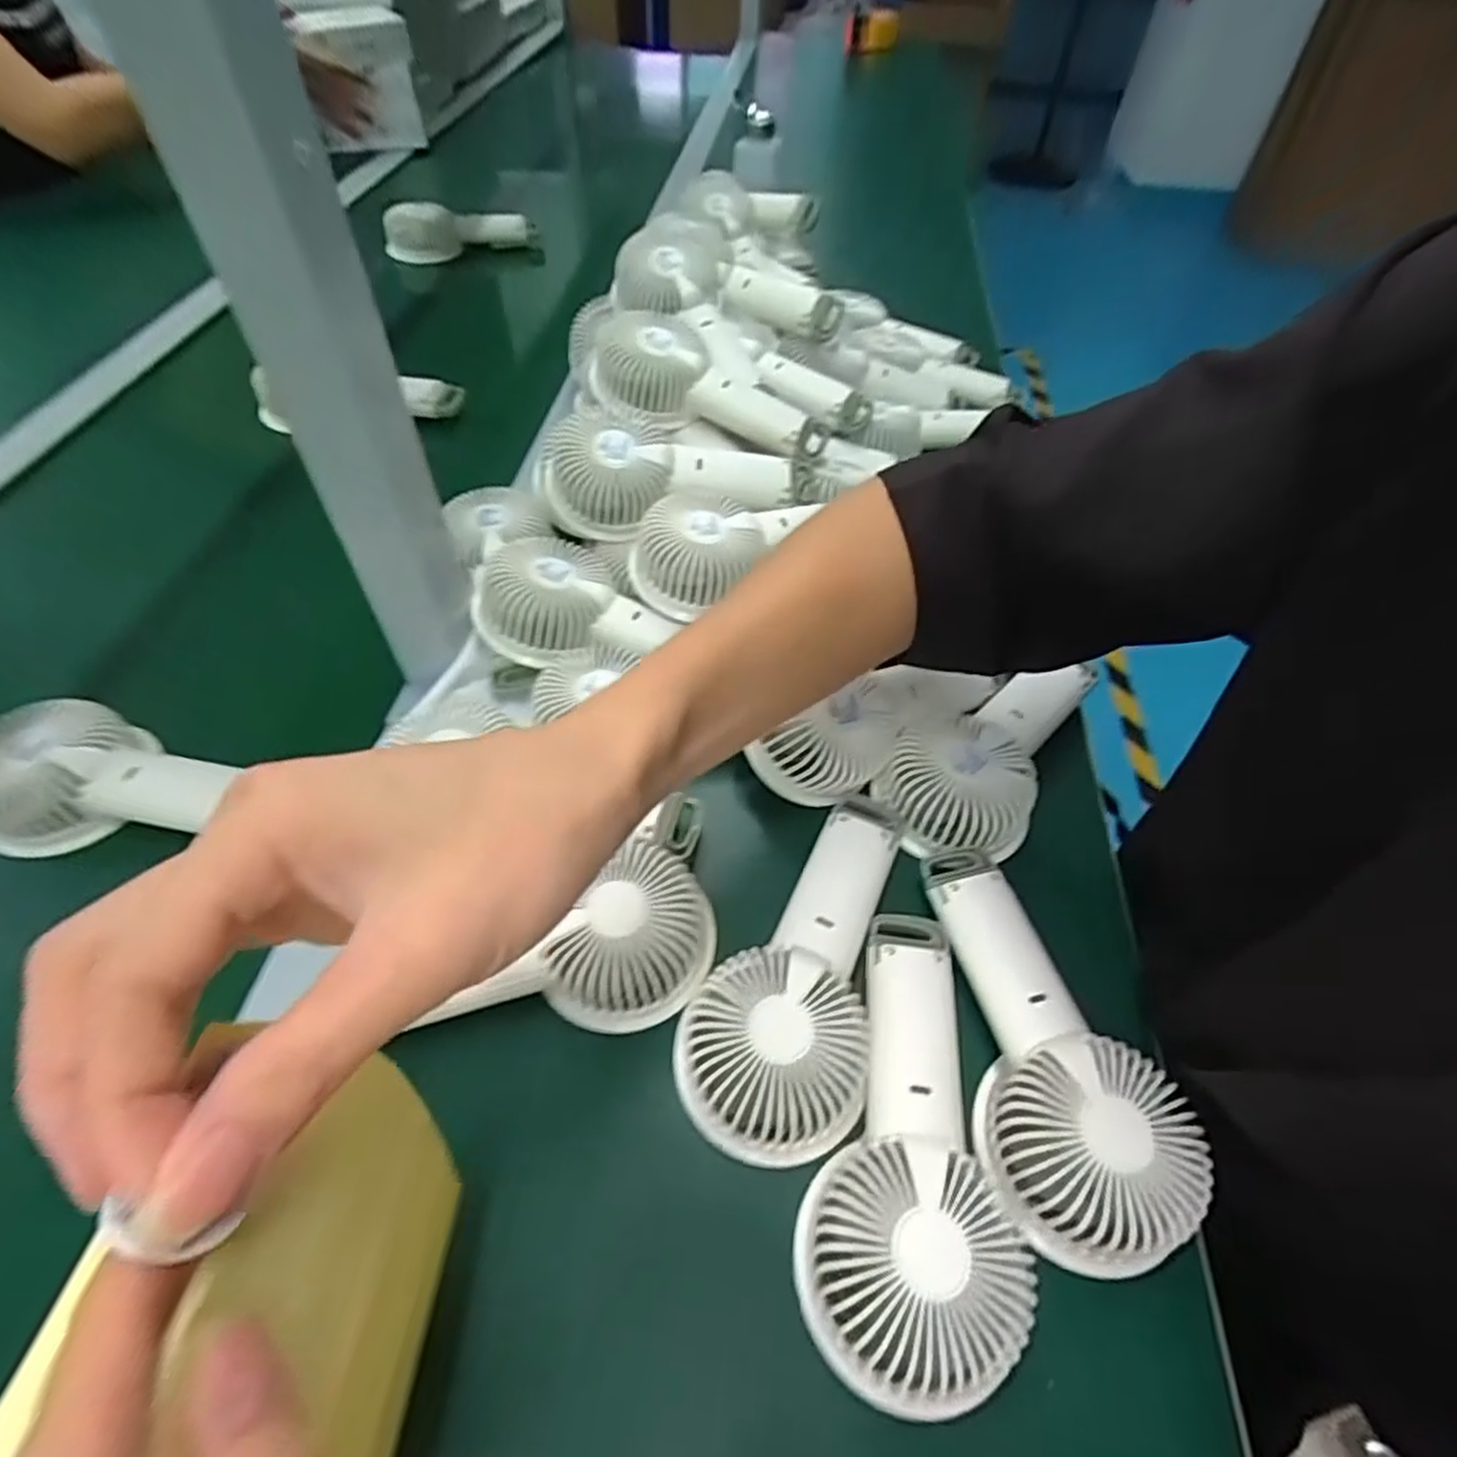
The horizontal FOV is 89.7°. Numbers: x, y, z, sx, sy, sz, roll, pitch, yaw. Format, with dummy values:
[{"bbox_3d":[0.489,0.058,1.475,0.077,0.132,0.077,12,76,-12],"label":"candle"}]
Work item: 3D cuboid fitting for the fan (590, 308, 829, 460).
[{"bbox_3d":[-0.016,-0.259,0.556,0.193,0.052,0.084,20,54,-5],"label":"fan"}]

